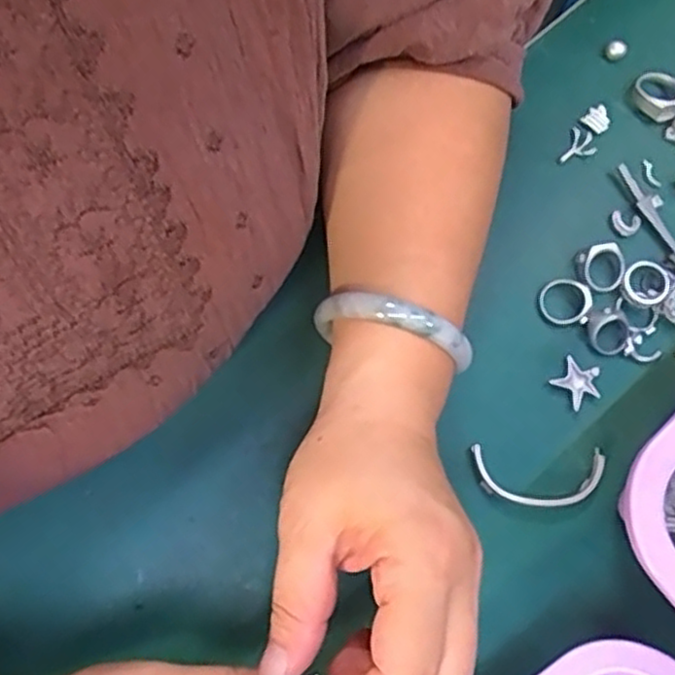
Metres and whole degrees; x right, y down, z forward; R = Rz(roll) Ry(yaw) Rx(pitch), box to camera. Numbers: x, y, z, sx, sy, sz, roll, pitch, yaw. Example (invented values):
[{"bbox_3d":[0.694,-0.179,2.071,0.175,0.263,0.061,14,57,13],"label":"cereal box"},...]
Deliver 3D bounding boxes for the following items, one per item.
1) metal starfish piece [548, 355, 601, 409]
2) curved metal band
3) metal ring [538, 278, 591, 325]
[{"bbox_3d":[0.121,0.022,0.354,0.022,0.005,0.023,-40,84,-11],"label":"metal starfish piece"},{"bbox_3d":[0.097,0.067,0.339,0.066,0.008,0.028,3,79,-4],"label":"curved metal band"},{"bbox_3d":[0.115,-0.019,0.357,0.025,0.006,0.023,1,79,-5],"label":"metal ring"}]

